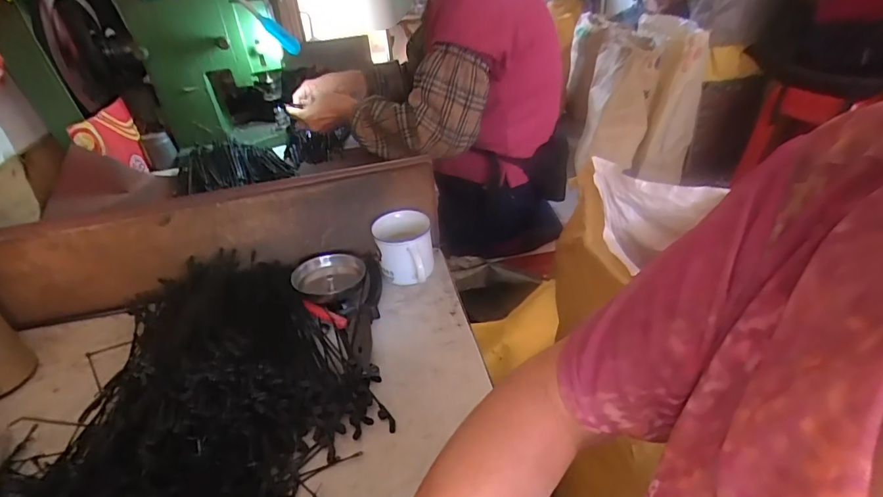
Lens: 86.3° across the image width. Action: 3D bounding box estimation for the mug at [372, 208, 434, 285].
[{"bbox_3d":[-0.041,0.006,0.531,0.063,0.068,0.080,-9,33,-5],"label":"mug"}]

